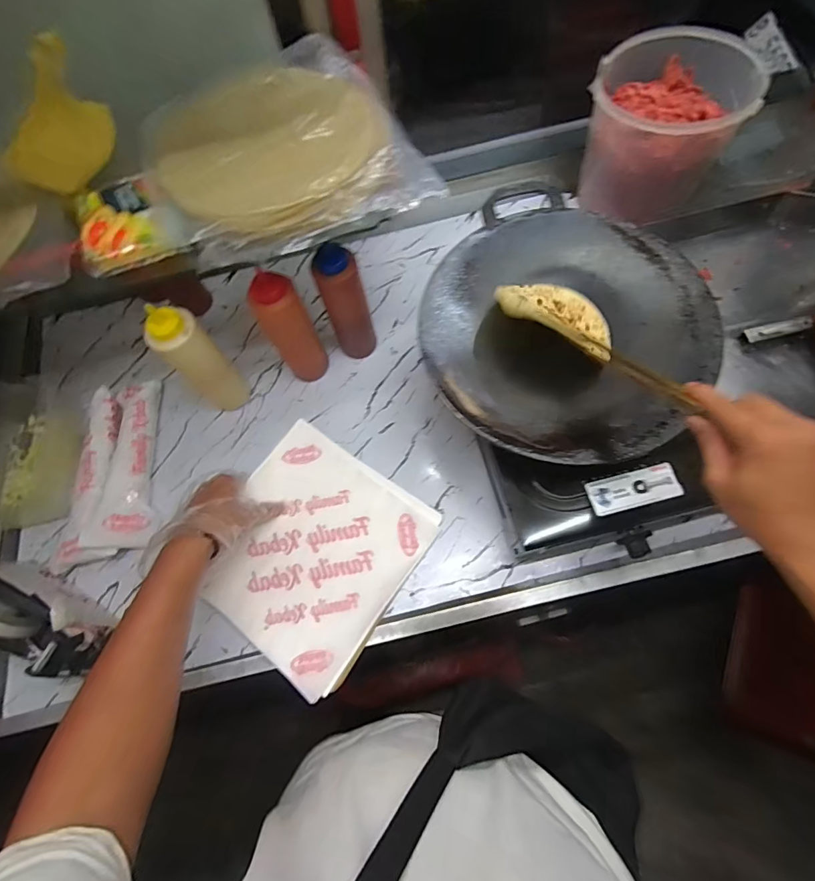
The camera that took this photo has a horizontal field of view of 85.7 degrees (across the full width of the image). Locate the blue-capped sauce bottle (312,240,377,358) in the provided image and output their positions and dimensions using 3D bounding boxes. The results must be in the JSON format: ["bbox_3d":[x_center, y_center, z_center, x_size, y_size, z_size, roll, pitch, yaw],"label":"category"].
[{"bbox_3d":[-0.080,-0.179,0.606,0.058,0.199,0.055,-13,68,-4],"label":"blue-capped sauce bottle"}]

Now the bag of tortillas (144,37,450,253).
[{"bbox_3d":[-0.131,-0.300,0.446,0.261,0.042,0.234,-26,69,-9],"label":"bag of tortillas"}]

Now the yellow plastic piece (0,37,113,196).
[{"bbox_3d":[-0.364,-0.323,0.454,0.015,0.103,0.118,22,72,9],"label":"yellow plastic piece"}]

